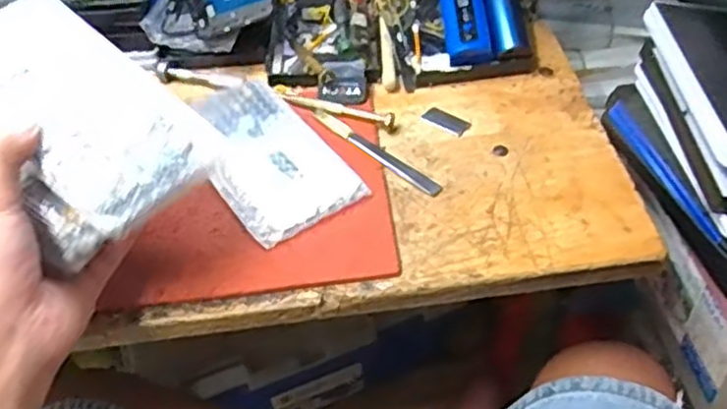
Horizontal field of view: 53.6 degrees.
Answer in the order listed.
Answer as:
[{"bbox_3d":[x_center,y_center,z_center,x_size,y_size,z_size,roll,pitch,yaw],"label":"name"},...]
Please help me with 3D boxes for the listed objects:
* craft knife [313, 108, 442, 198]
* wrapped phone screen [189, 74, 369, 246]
[{"bbox_3d":[0.009,-0.041,0.549,0.126,0.012,0.015,31,57,29],"label":"craft knife"},{"bbox_3d":[-0.076,-0.037,0.549,0.088,0.017,0.166,-28,51,-20],"label":"wrapped phone screen"}]

